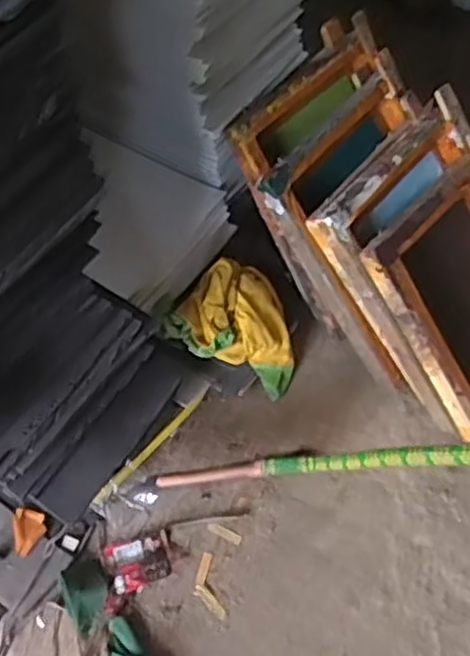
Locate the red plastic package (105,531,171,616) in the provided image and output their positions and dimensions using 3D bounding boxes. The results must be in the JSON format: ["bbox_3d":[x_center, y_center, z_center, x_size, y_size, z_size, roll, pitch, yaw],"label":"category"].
[{"bbox_3d":[-0.155,0.381,1.129,0.104,0.021,0.113,-11,55,-5],"label":"red plastic package"}]

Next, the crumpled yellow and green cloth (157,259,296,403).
[{"bbox_3d":[-0.007,0.013,1.283,0.223,0.194,0.166,-8,55,-3],"label":"crumpled yellow and green cloth"}]

